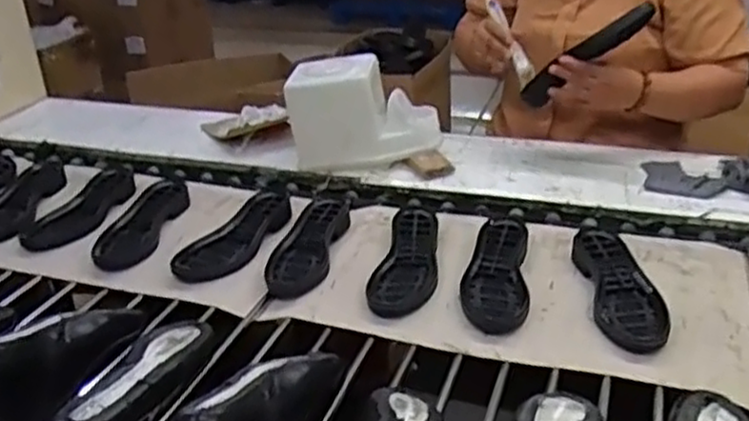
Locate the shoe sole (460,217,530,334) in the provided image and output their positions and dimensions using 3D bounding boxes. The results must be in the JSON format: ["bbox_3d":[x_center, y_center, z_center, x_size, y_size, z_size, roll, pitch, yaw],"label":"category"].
[{"bbox_3d":[0.171,0.085,1.047,0.088,0.028,0.236,2,30,11],"label":"shoe sole"}]

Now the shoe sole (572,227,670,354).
[{"bbox_3d":[0.328,0.101,1.004,0.080,0.025,0.247,-2,29,3],"label":"shoe sole"}]

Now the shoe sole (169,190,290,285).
[{"bbox_3d":[-0.219,0.038,1.172,0.098,0.033,0.239,13,33,27],"label":"shoe sole"}]

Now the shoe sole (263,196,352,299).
[{"bbox_3d":[-0.101,0.045,1.152,0.092,0.024,0.254,3,30,11],"label":"shoe sole"}]

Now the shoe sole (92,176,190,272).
[{"bbox_3d":[-0.390,0.015,1.234,0.095,0.032,0.238,0,30,8],"label":"shoe sole"}]

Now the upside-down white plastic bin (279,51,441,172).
[{"bbox_3d":[-0.020,-0.180,1.341,0.261,0.156,0.115,-4,29,0],"label":"upside-down white plastic bin"}]

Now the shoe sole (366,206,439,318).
[{"bbox_3d":[0.053,0.069,1.088,0.089,0.024,0.245,4,30,14],"label":"shoe sole"}]

